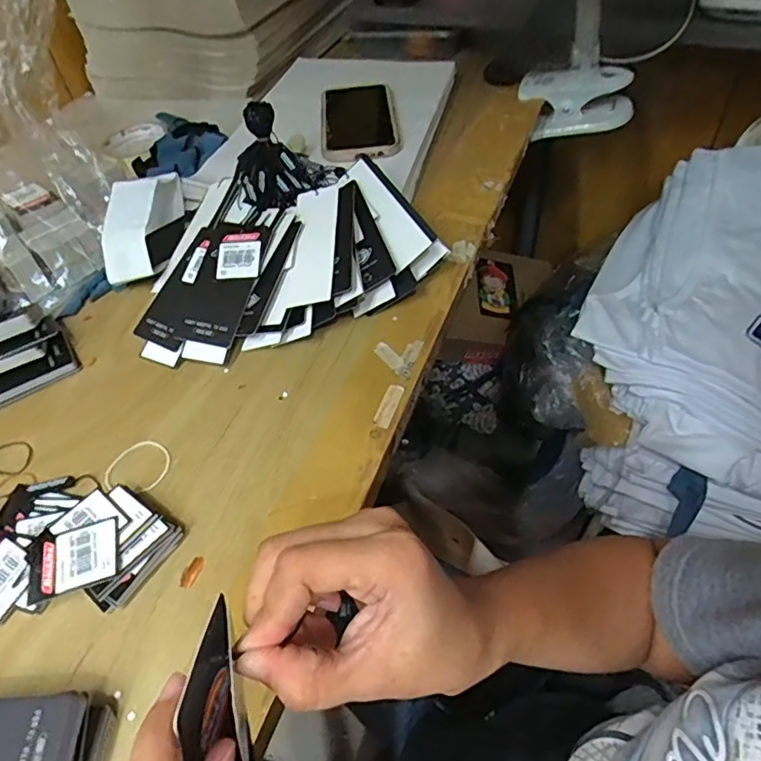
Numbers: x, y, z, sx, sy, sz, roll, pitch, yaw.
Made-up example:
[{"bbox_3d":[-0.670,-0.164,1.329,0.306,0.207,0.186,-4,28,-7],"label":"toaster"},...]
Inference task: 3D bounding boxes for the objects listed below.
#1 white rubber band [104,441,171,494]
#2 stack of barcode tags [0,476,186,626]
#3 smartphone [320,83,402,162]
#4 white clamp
[{"bbox_3d":[-0.162,0.058,0.368,0.040,0.004,0.042,-3,49,3],"label":"white rubber band"},{"bbox_3d":[-0.186,0.100,0.324,0.117,0.019,0.082,11,51,15],"label":"stack of barcode tags"},{"bbox_3d":[-0.024,-0.294,0.606,0.082,0.010,0.173,-6,49,1],"label":"smartphone"},{"bbox_3d":[0.242,-0.345,0.679,0.136,0.065,0.056,-1,49,5],"label":"white clamp"}]

